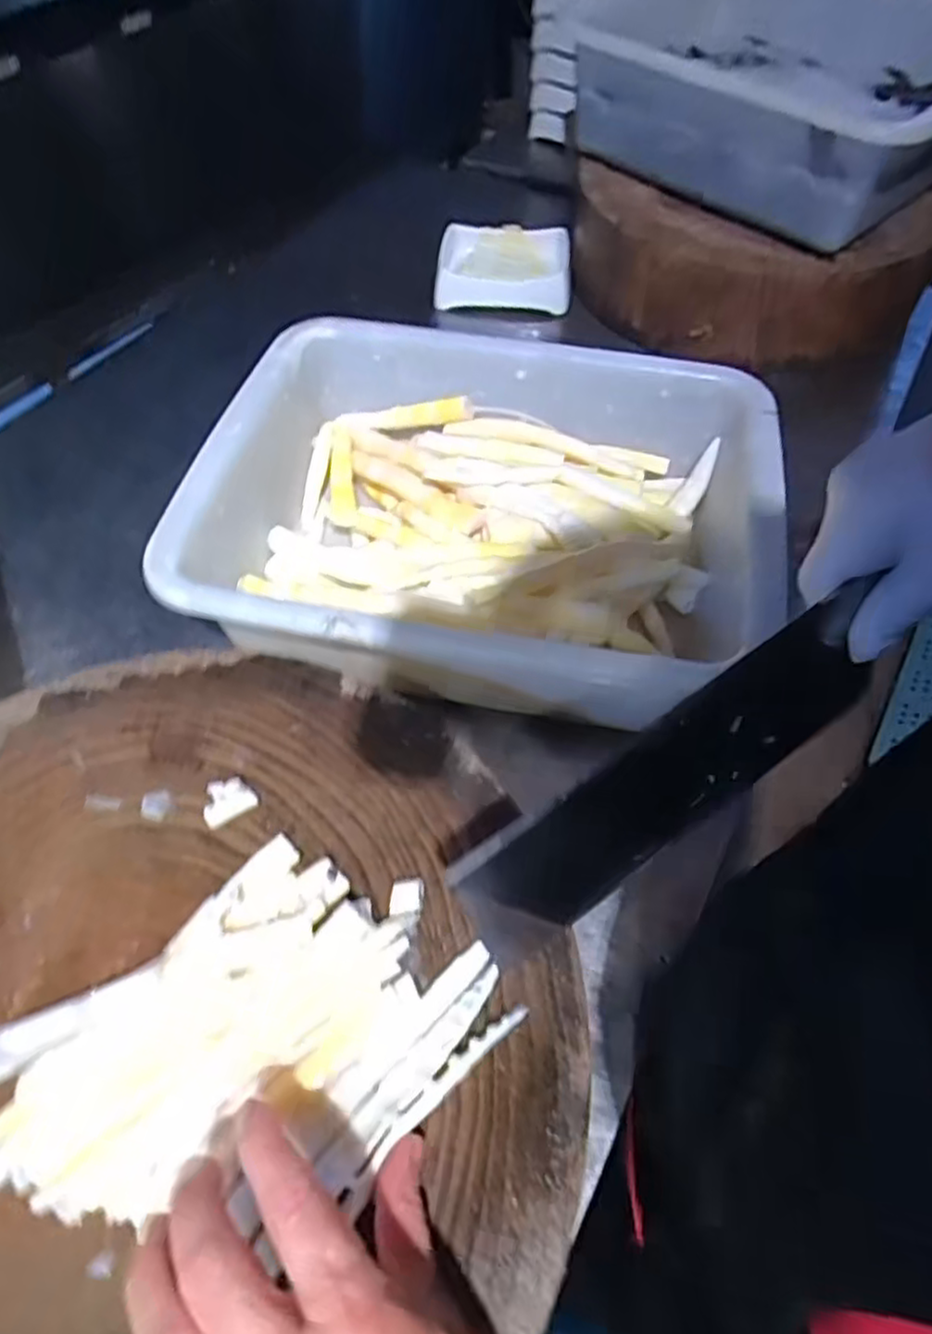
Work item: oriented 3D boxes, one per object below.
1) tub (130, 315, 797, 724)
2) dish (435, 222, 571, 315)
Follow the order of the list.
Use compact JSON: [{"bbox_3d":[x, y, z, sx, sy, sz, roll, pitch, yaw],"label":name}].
[{"bbox_3d":[0.017,-0.111,0.541,0.385,0.121,0.299,9,55,7],"label":"tub"},{"bbox_3d":[0.042,-0.451,0.809,0.148,0.054,0.094,6,55,5],"label":"dish"}]

